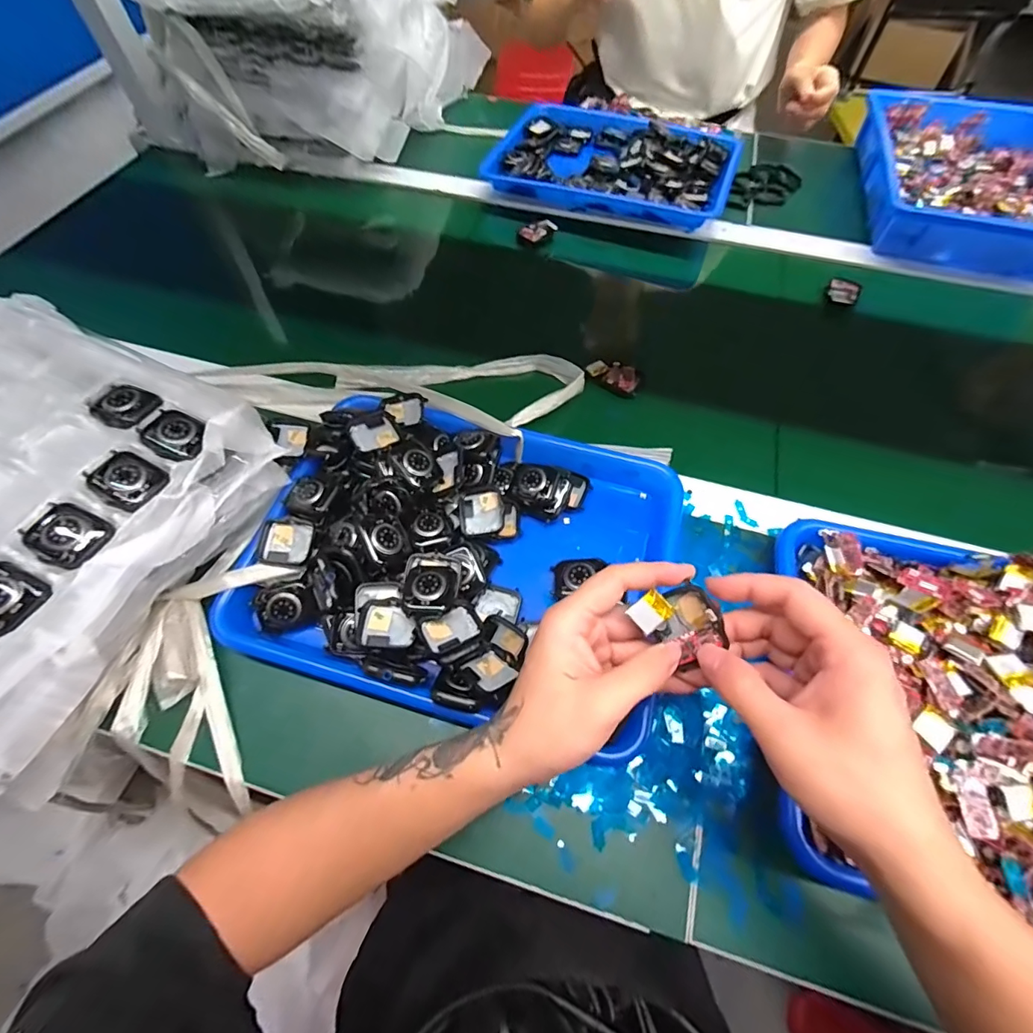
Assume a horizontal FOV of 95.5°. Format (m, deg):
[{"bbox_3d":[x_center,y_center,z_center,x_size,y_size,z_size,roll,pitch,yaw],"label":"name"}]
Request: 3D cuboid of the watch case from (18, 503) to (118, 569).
[{"bbox_3d":[-0.304,0.014,0.319,0.055,0.011,0.038,21,64,11],"label":"watch case"}]

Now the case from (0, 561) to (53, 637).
[{"bbox_3d":[-0.325,0.052,0.296,0.051,0.013,0.038,20,64,11],"label":"case"}]

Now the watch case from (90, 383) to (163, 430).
[{"bbox_3d":[-0.310,-0.088,0.370,0.051,0.008,0.039,15,63,8],"label":"watch case"}]

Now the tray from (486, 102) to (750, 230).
[{"bbox_3d":[0.140,-0.508,0.677,0.331,0.041,0.217,17,63,9],"label":"tray"}]

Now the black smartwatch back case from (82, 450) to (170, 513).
[{"bbox_3d":[-0.282,-0.026,0.340,0.049,0.011,0.037,25,64,13],"label":"black smartwatch back case"}]

